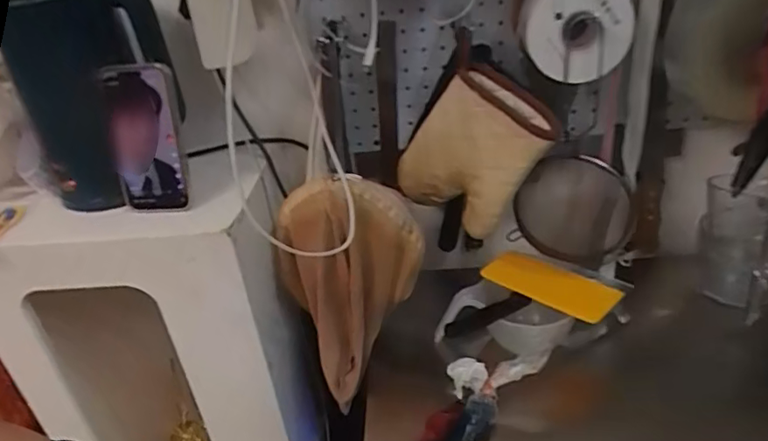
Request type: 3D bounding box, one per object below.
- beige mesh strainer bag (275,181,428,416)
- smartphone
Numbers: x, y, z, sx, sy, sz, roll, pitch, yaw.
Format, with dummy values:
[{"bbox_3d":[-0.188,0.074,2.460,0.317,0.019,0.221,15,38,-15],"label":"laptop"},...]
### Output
[{"bbox_3d":[-0.048,0.065,0.716,0.147,0.236,0.137,-26,36,-30],"label":"beige mesh strainer bag"},{"bbox_3d":[-0.267,-0.089,0.628,0.084,0.162,0.008,0,20,8],"label":"smartphone"}]

